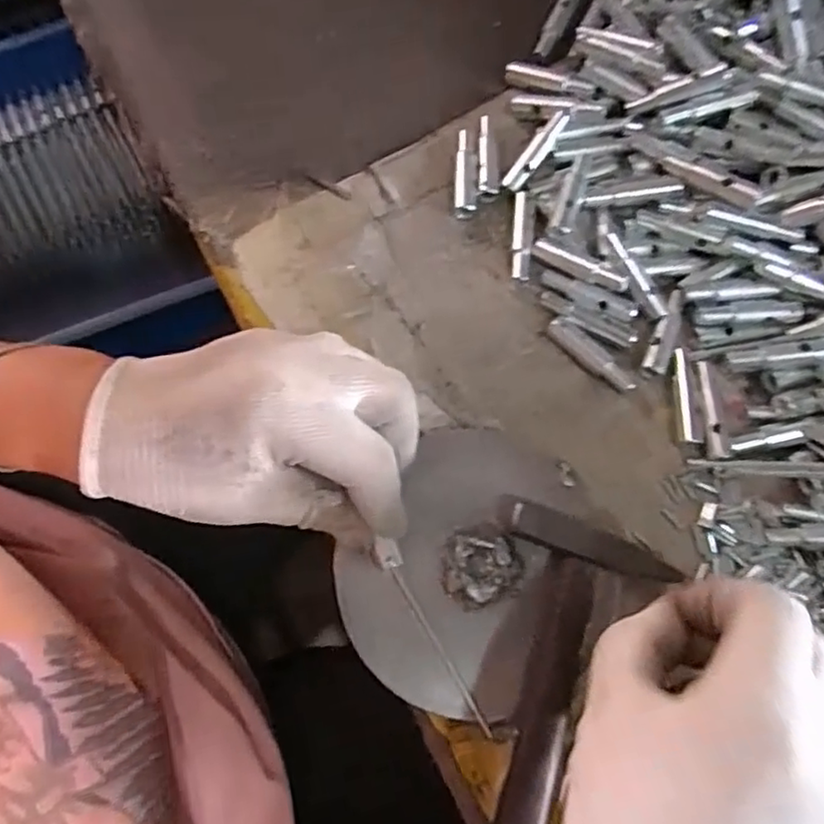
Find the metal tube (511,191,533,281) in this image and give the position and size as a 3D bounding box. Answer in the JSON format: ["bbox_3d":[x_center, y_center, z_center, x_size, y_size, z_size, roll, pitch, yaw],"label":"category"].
[{"bbox_3d":[0.059,-0.093,0.345,0.010,0.006,0.051,4,76,1],"label":"metal tube"}]

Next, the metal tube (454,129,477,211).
[{"bbox_3d":[0.030,-0.132,0.350,0.012,0.008,0.050,2,76,0],"label":"metal tube"}]

